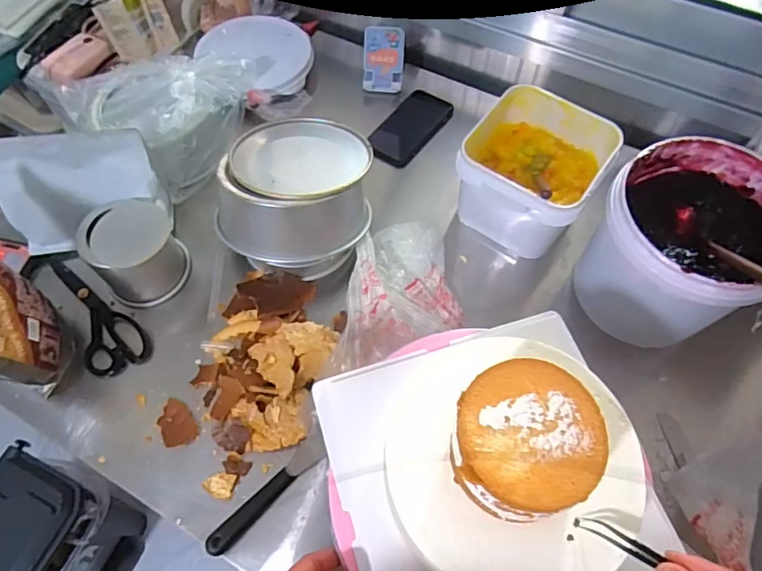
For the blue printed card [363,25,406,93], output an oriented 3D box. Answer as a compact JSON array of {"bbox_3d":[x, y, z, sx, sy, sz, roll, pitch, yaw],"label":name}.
[{"bbox_3d":[0.005,-0.372,0.861,0.065,0.098,0.012,2,25,-4],"label":"blue printed card"}]

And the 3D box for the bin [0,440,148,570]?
[{"bbox_3d":[-0.680,0.526,1.085,0.254,0.378,0.258,22,64,12],"label":"bin"}]

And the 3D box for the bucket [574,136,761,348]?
[{"bbox_3d":[0.351,-0.046,0.620,0.184,0.166,0.192,0,62,0],"label":"bucket"}]

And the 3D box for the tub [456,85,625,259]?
[{"bbox_3d":[0.206,-0.153,0.715,0.170,0.127,0.176,32,66,16],"label":"tub"}]

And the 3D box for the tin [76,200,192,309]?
[{"bbox_3d":[-0.318,-0.046,0.678,0.110,0.097,0.099,-38,68,-18],"label":"tin"}]

